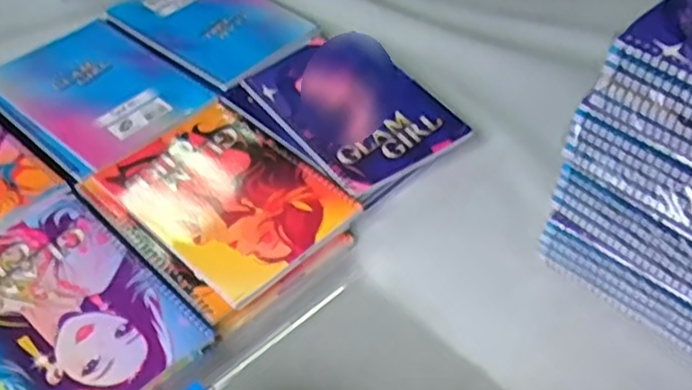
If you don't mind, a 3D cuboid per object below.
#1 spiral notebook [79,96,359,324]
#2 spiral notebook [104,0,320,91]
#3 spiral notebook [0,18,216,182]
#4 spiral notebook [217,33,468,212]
[{"bbox_3d":[-0.111,-0.001,0.625,0.197,0.007,0.171,37,56,26],"label":"spiral notebook"},{"bbox_3d":[-0.148,-0.198,0.803,0.214,0.011,0.152,33,58,25],"label":"spiral notebook"},{"bbox_3d":[-0.255,-0.110,0.716,0.195,0.005,0.165,36,55,26],"label":"spiral notebook"},{"bbox_3d":[0.001,-0.089,0.706,0.159,0.015,0.202,-37,62,-23],"label":"spiral notebook"}]

